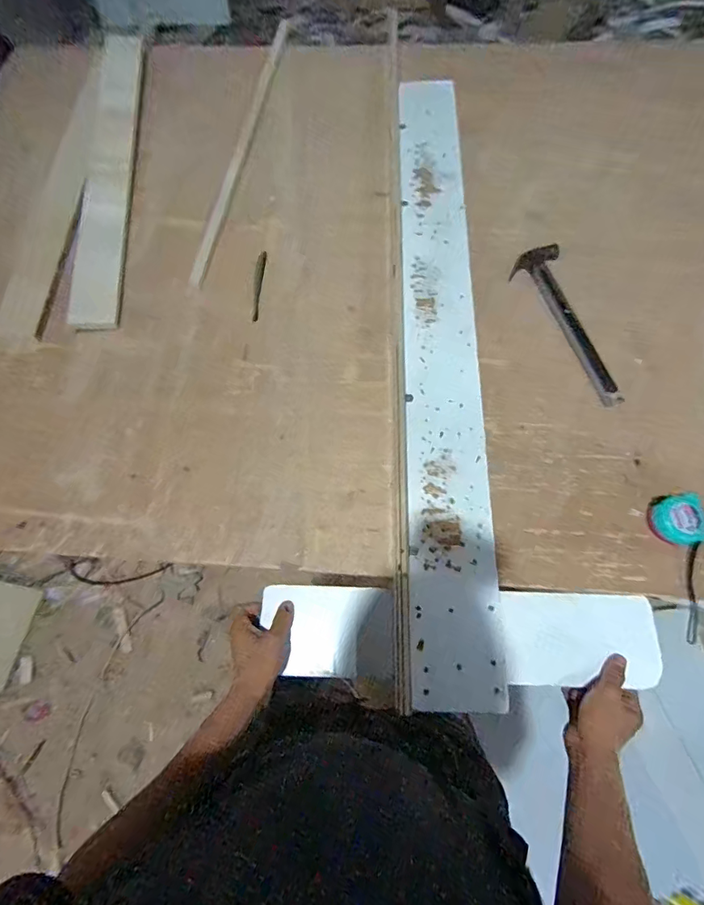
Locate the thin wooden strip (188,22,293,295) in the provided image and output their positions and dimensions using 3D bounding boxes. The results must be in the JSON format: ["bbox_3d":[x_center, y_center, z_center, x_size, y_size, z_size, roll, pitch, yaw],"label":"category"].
[{"bbox_3d":[-0.228,-0.679,0.937,0.032,0.015,0.786,9,73,5],"label":"thin wooden strip"}]

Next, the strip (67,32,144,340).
[{"bbox_3d":[-0.500,-0.597,0.913,0.091,0.020,0.786,-1,73,-11],"label":"strip"}]

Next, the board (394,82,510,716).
[{"bbox_3d":[0.151,-0.211,0.736,0.146,0.033,1.134,2,71,1],"label":"board"}]

